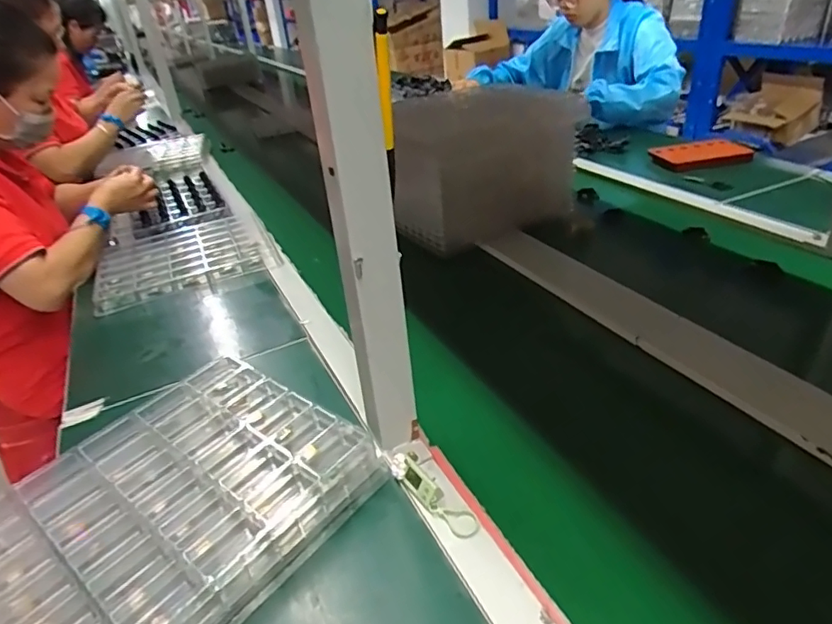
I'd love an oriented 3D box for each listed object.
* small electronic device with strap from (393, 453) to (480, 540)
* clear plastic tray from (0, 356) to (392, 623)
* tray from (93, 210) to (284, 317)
[{"bbox_3d":[0.015,0.159,0.495,0.023,0.022,0.098,-28,37,-31],"label":"small electronic device with strap"},{"bbox_3d":[-0.209,0.169,0.496,0.254,0.053,0.283,16,38,32],"label":"clear plastic tray"},{"bbox_3d":[-0.415,-0.101,1.010,0.297,0.026,0.268,-17,33,-16],"label":"tray"}]

